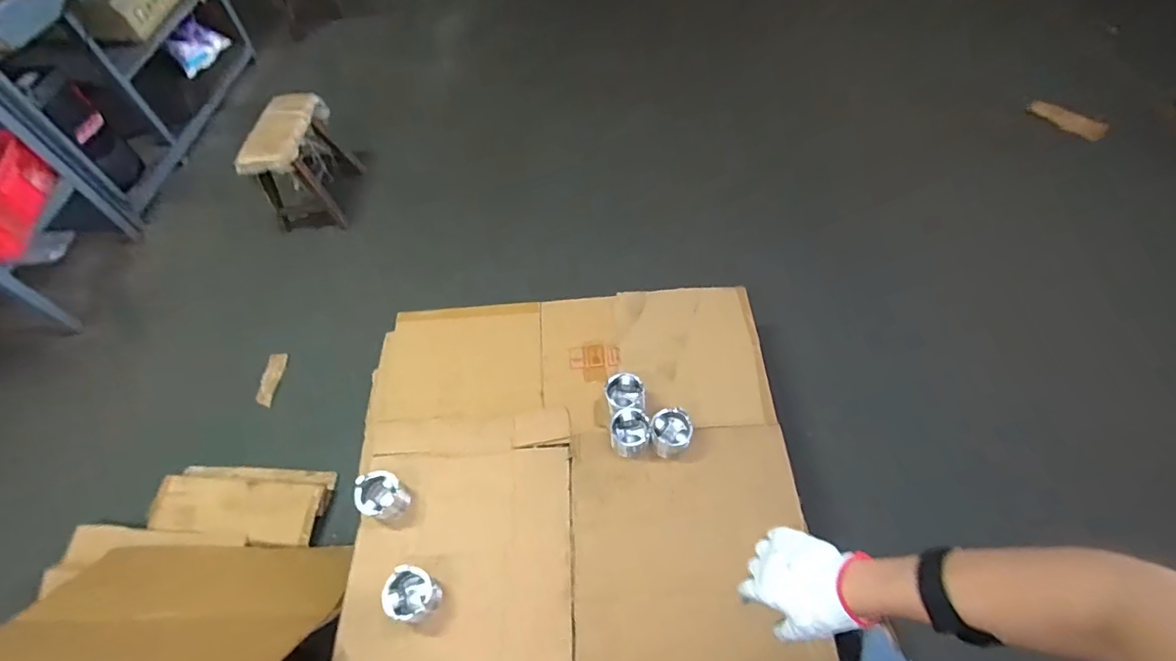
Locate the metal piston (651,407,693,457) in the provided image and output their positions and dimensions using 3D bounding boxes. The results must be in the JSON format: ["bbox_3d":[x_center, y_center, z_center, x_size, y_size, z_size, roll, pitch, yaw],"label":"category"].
[{"bbox_3d":[0.197,0.238,1.228,0.092,0.067,0.091,-1,59,2],"label":"metal piston"}]

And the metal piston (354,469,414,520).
[{"bbox_3d":[-0.460,0.372,1.165,0.092,0.093,0.094,-1,59,2],"label":"metal piston"}]

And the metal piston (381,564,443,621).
[{"bbox_3d":[-0.358,0.538,1.063,0.094,0.081,0.091,-1,59,2],"label":"metal piston"}]

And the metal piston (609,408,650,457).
[{"bbox_3d":[0.099,0.240,1.236,0.089,0.063,0.099,-13,59,-6],"label":"metal piston"}]

